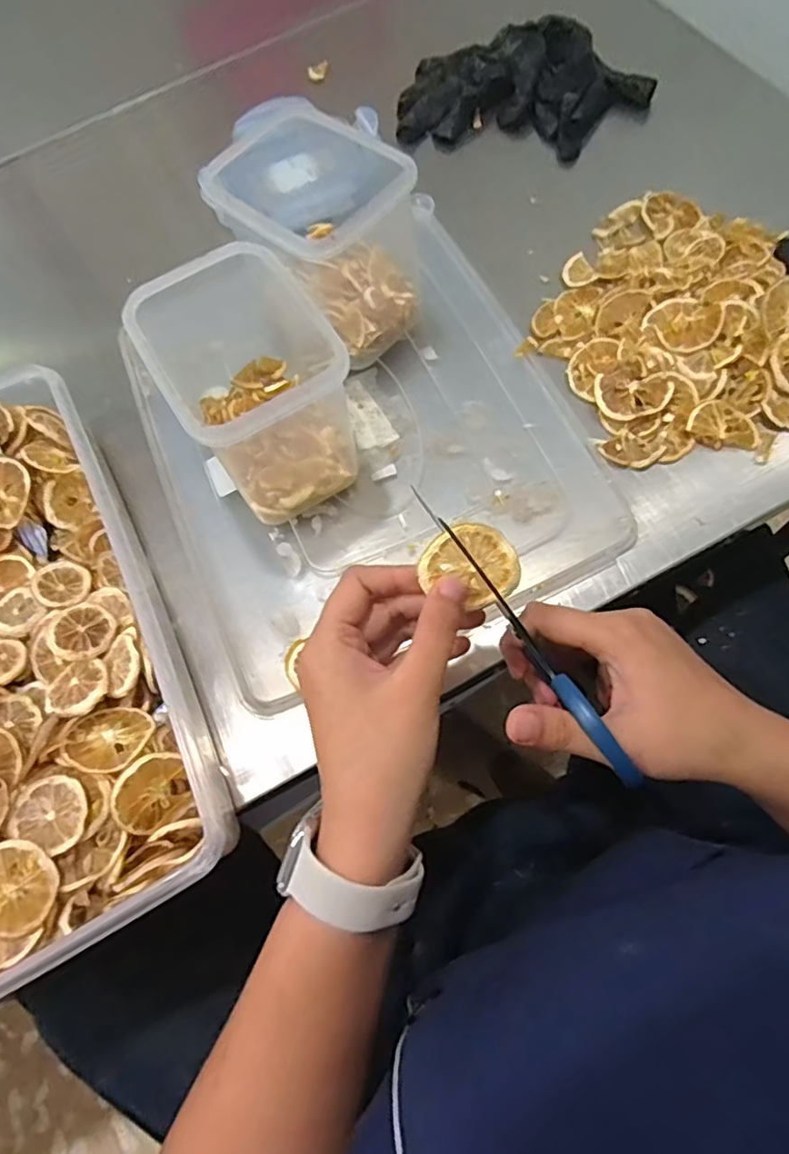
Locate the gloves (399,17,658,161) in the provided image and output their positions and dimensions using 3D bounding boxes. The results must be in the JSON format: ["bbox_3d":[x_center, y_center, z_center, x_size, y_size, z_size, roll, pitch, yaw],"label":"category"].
[{"bbox_3d":[0.120,-0.449,0.564,0.223,0.048,0.127,14,73,10],"label":"gloves"}]

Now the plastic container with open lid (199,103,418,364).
[{"bbox_3d":[-0.047,-0.233,0.433,0.105,0.118,0.125,-40,72,-9],"label":"plastic container with open lid"}]

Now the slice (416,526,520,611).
[{"bbox_3d":[0.038,-0.006,0.295,0.042,0.006,0.038,44,99,-7],"label":"slice"}]

